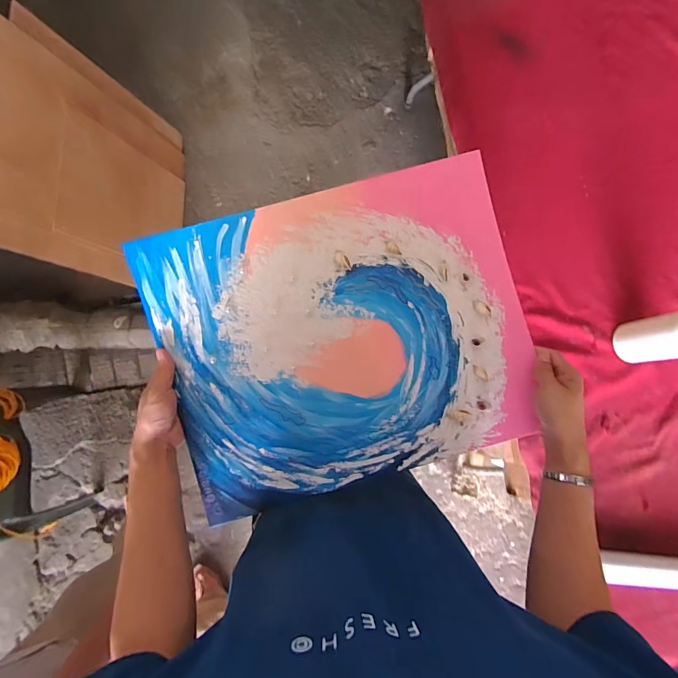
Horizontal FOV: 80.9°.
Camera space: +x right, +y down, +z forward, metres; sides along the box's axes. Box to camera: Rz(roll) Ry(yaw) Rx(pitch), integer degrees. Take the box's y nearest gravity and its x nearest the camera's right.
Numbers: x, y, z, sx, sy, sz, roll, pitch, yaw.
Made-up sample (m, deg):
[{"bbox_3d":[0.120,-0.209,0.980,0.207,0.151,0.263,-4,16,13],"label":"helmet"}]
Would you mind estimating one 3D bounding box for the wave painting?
[{"bbox_3d":[0.009,-0.001,0.545,0.480,0.018,0.388,-16,91,-1],"label":"wave painting"}]

